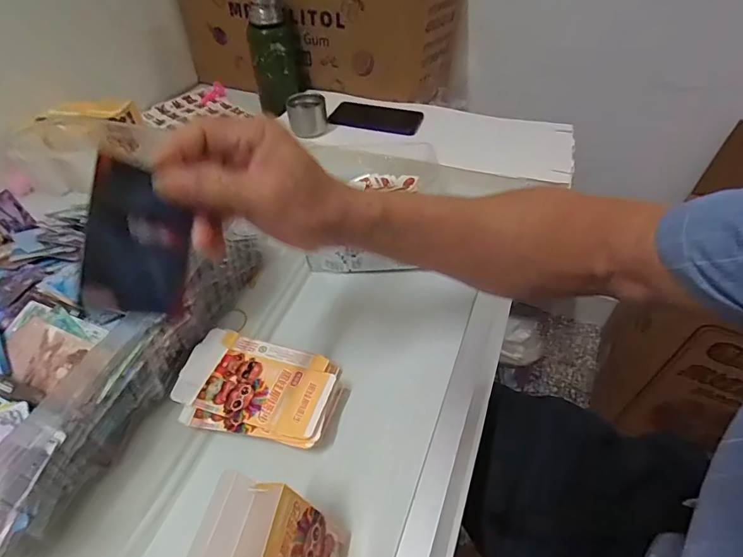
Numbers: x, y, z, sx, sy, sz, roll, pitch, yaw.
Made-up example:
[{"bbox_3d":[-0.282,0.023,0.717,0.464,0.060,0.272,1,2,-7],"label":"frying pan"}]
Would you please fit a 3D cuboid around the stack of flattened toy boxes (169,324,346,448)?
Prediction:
[{"bbox_3d":[-0.106,0.104,0.406,0.157,0.032,0.094,12,48,12],"label":"stack of flattened toy boxes"}]

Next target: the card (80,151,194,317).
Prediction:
[{"bbox_3d":[-0.128,-0.020,0.239,0.007,0.058,0.077,4,86,30],"label":"card"}]

